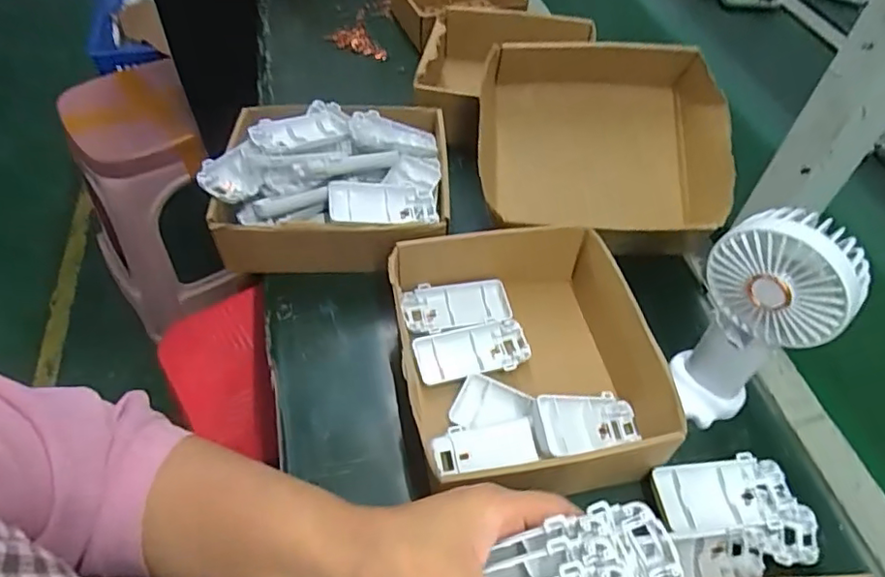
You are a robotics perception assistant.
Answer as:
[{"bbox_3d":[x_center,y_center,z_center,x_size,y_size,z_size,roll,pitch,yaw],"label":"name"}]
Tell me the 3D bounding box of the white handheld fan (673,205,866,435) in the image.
[{"bbox_3d":[0.214,0.029,0.414,0.086,0.185,0.049,38,59,25],"label":"white handheld fan"}]

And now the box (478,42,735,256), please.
[{"bbox_3d":[0.166,-0.147,0.602,0.247,0.193,0.077,8,18,14],"label":"box"}]

